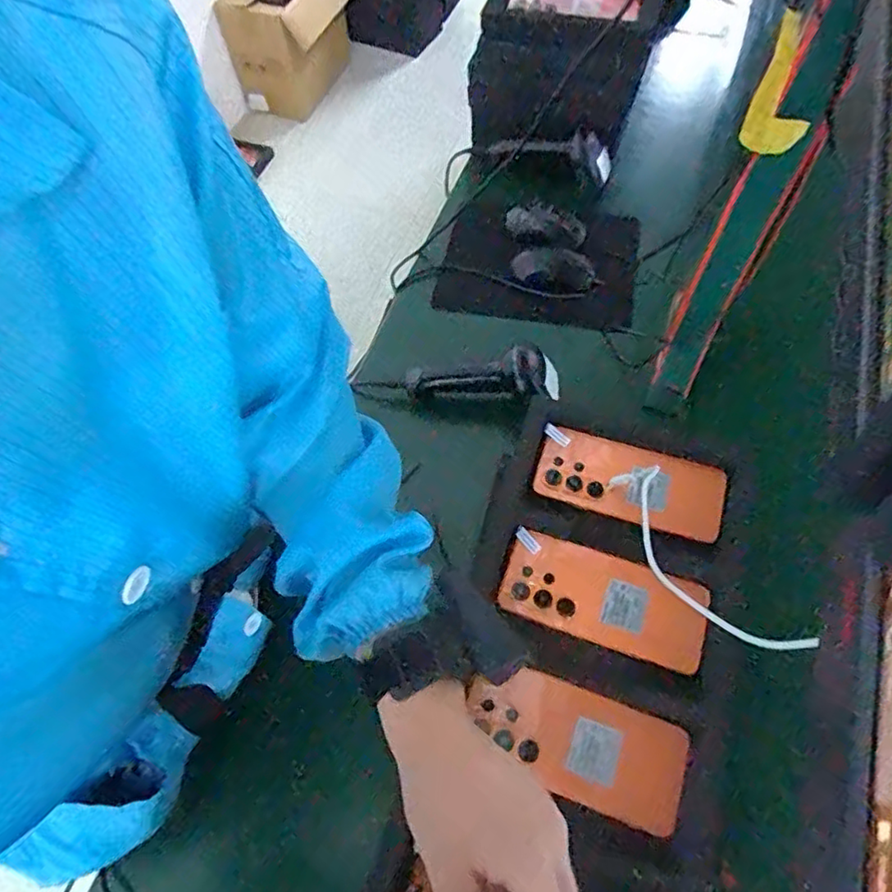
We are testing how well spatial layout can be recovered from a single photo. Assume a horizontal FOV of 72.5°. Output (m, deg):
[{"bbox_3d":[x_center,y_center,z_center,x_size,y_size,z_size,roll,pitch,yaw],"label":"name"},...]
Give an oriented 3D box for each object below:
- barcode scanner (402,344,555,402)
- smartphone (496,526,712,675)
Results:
[{"bbox_3d":[0.036,-0.074,0.690,0.176,0.060,0.057,-3,61,18],"label":"barcode scanner"},{"bbox_3d":[0.134,0.131,0.525,0.169,0.012,0.076,18,64,12],"label":"smartphone"}]

